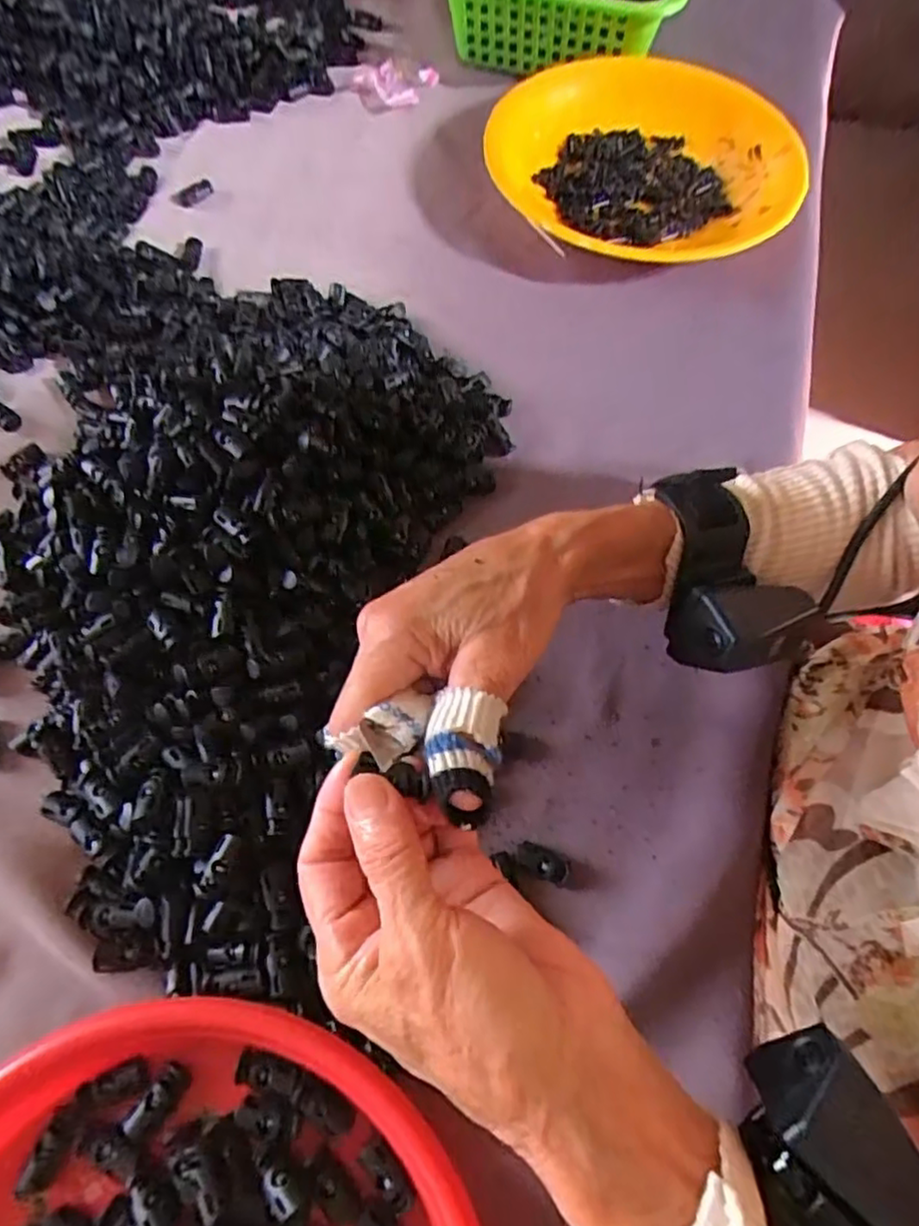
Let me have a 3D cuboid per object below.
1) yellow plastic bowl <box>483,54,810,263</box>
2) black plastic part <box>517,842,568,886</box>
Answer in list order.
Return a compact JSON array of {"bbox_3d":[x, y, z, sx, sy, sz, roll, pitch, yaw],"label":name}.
[{"bbox_3d":[0.145,-0.358,0.522,0.238,0.043,0.238,-1,66,-2],"label":"yellow plastic bowl"},{"bbox_3d":[0.041,0.125,0.324,0.027,0.008,0.014,25,67,10],"label":"black plastic part"}]

